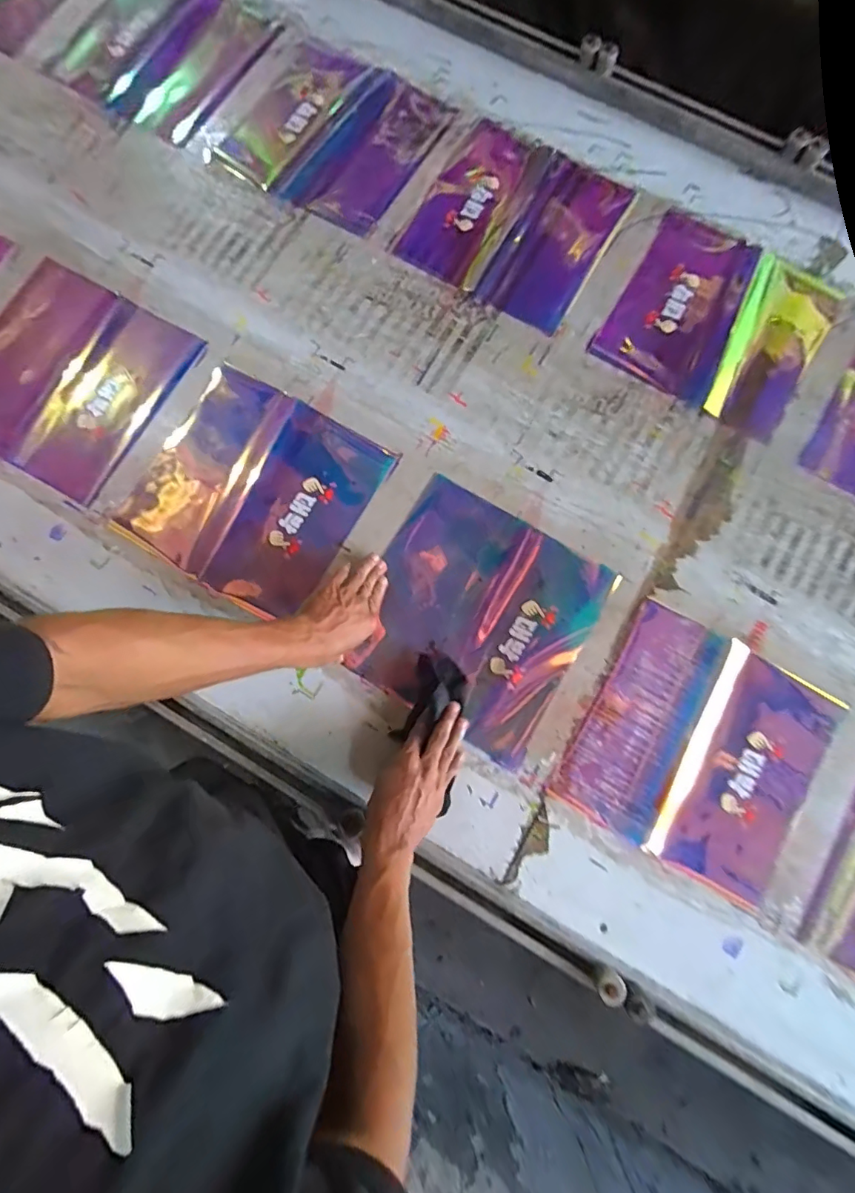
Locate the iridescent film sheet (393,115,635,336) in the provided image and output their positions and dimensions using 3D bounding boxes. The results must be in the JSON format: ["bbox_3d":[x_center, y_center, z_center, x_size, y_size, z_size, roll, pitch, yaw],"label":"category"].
[{"bbox_3d":[0.139,-0.594,0.780,0.291,0.013,0.306,29,81,5],"label":"iridescent film sheet"}]

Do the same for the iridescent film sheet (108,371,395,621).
[{"bbox_3d":[-0.246,-0.151,0.707,0.303,0.012,0.291,29,81,5],"label":"iridescent film sheet"}]

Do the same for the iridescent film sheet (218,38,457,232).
[{"bbox_3d":[-0.154,-0.765,0.808,0.298,0.016,0.291,29,81,5],"label":"iridescent film sheet"}]

